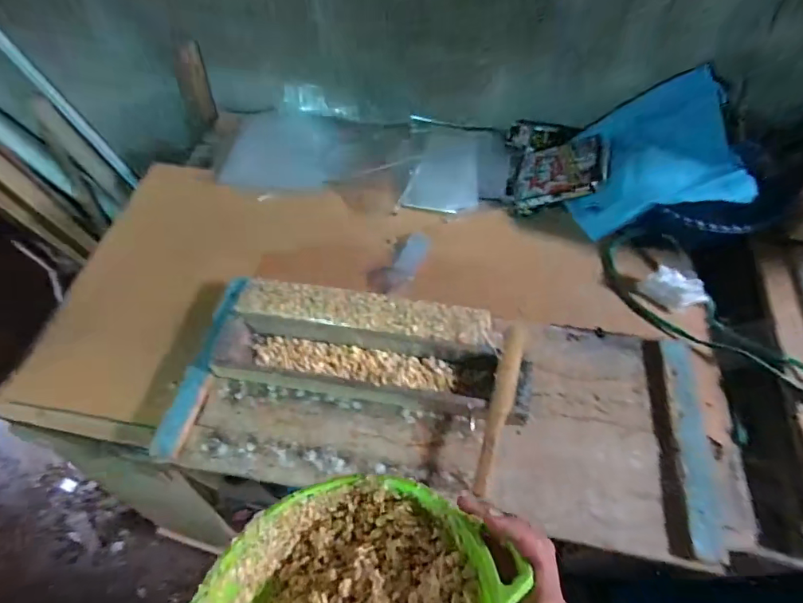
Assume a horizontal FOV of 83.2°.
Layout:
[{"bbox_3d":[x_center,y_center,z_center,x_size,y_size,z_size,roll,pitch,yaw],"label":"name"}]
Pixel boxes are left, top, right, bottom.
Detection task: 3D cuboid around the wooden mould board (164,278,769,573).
[{"bbox_3d":[0.069,0.133,0.602,0.743,0.054,0.282,7,61,8],"label":"wooden mould board"}]

